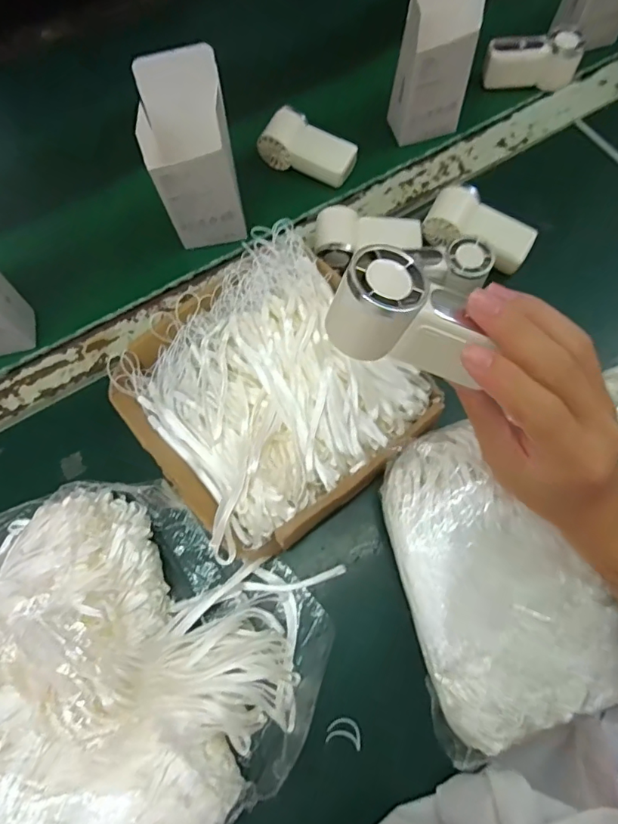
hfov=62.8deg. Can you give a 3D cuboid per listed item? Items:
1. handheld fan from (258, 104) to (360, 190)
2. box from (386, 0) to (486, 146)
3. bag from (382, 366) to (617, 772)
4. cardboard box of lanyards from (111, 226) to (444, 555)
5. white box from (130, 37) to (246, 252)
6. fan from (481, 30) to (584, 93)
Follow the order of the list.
[{"bbox_3d":[0.002,-0.264,0.506,0.094,0.028,0.049,25,73,11],"label":"handheld fan"},{"bbox_3d":[0.115,-0.324,0.455,0.065,0.155,0.038,-21,70,-6],"label":"box"},{"bbox_3d":[0.195,0.085,0.347,0.277,0.054,0.204,-19,70,-5],"label":"bag"},{"bbox_3d":[-0.033,-0.012,0.396,0.210,0.064,0.200,-37,73,-11],"label":"cardboard box of lanyards"},{"bbox_3d":[-0.096,-0.205,0.422,0.072,0.141,0.050,-18,70,-4],"label":"white box"},{"bbox_3d":[0.230,-0.361,0.522,0.089,0.039,0.031,-4,70,1],"label":"fan"}]

